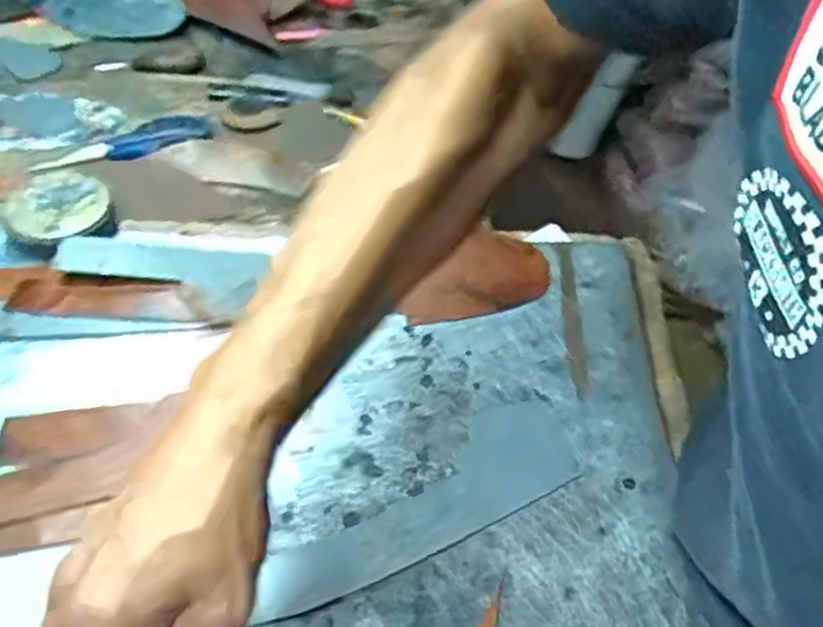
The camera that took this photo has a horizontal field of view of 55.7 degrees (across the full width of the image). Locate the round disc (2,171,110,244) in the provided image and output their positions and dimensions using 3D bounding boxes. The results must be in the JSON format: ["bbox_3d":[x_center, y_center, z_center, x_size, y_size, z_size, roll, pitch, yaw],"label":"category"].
[{"bbox_3d":[-0.258,-0.080,0.570,0.066,0.013,0.069,-3,46,-16],"label":"round disc"}]

